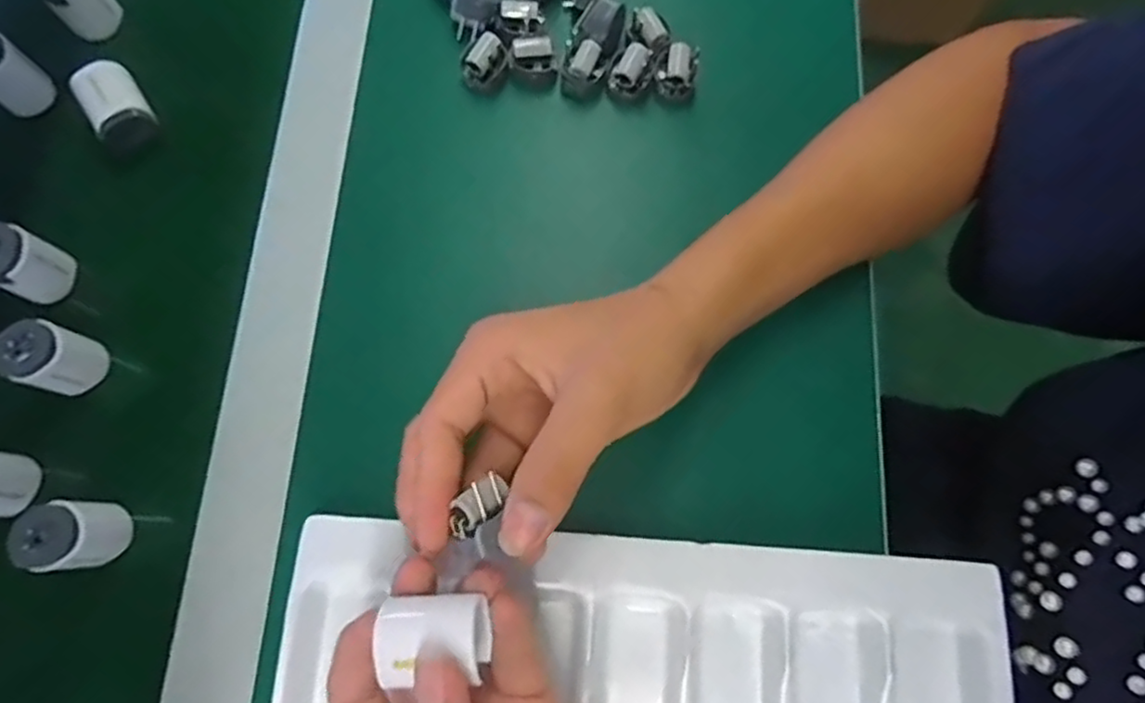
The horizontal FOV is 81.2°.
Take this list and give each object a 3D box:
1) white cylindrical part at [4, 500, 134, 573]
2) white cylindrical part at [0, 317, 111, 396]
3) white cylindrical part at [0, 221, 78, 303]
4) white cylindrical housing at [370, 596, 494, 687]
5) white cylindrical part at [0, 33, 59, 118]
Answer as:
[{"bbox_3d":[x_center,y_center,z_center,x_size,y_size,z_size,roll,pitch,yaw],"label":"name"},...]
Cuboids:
[{"bbox_3d":[-0.231,0.085,0.310,0.028,0.040,0.029,0,75,1],"label":"white cylindrical part"},{"bbox_3d":[-0.260,0.003,0.334,0.024,0.043,0.030,20,76,6],"label":"white cylindrical part"},{"bbox_3d":[-0.286,-0.046,0.347,0.027,0.040,0.031,25,77,8],"label":"white cylindrical part"},{"bbox_3d":[-0.050,0.102,0.242,0.037,0.026,0.026,-1,75,-2],"label":"white cylindrical housing"},{"bbox_3d":[-0.318,-0.156,0.375,0.027,0.041,0.029,0,75,1],"label":"white cylindrical part"}]

